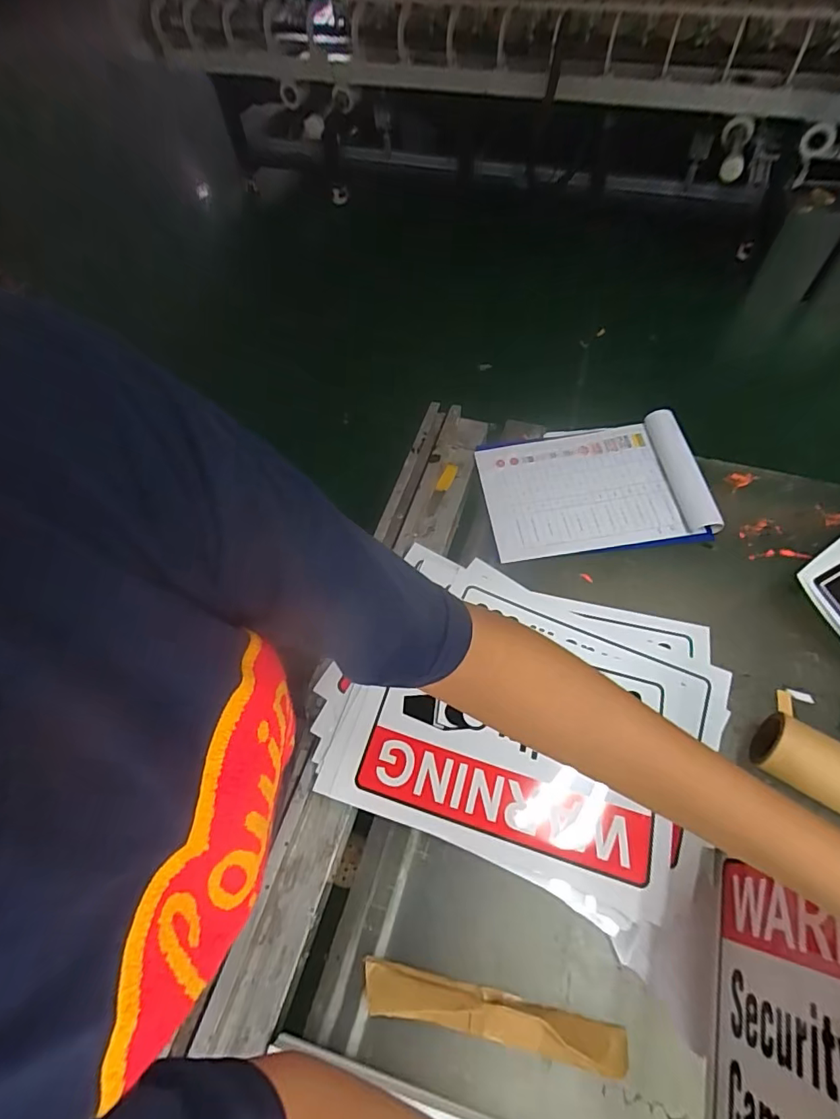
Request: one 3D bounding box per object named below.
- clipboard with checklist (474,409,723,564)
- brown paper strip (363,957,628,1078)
[{"bbox_3d":[0.261,-0.117,0.763,0.320,0.025,0.230,-6,61,0],"label":"clipboard with checklist"},{"bbox_3d":[0.066,0.427,0.470,0.243,0.024,0.037,8,61,7],"label":"brown paper strip"}]

